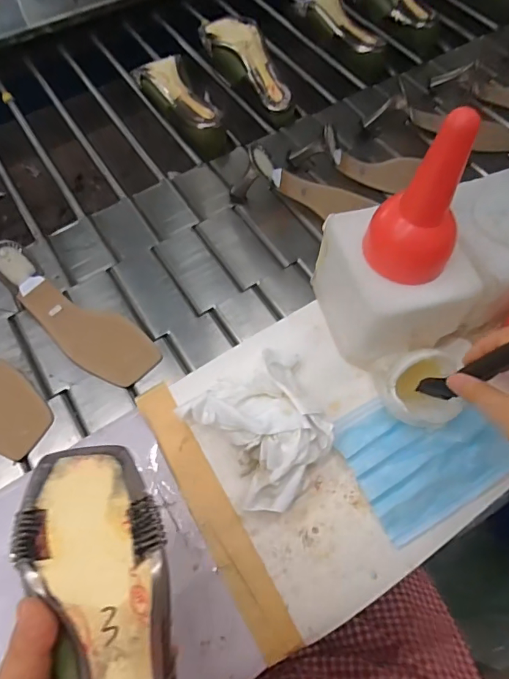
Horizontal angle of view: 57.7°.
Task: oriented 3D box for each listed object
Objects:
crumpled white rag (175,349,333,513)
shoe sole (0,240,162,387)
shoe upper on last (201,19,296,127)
[{"bbox_3d":[0.014,0.075,0.415,0.121,0.054,0.126,-32,68,-17],"label":"crumpled white rag"},{"bbox_3d":[-0.212,-0.026,0.536,0.216,0.041,0.071,38,69,-6],"label":"shoe sole"},{"bbox_3d":[-0.007,-0.432,0.731,0.071,0.065,0.217,-34,83,-14],"label":"shoe upper on last"}]

